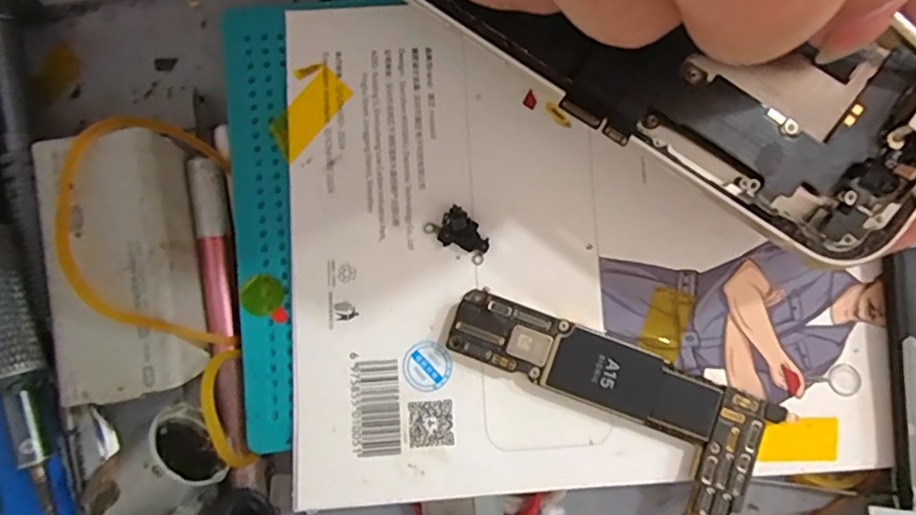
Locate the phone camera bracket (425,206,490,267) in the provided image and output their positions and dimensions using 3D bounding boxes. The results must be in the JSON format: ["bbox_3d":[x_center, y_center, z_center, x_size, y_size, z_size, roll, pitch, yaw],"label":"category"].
[{"bbox_3d":[0.001,-0.007,0.126,0.015,0.004,0.009,34,86,3],"label":"phone camera bracket"}]

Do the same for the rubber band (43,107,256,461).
[{"bbox_3d":[-0.067,0.010,0.124,0.038,0.016,0.086,-20,91,-5],"label":"rubber band"}]

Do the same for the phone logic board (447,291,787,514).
[{"bbox_3d":[0.034,0.031,0.122,0.075,0.004,0.027,27,85,2],"label":"phone logic board"}]

